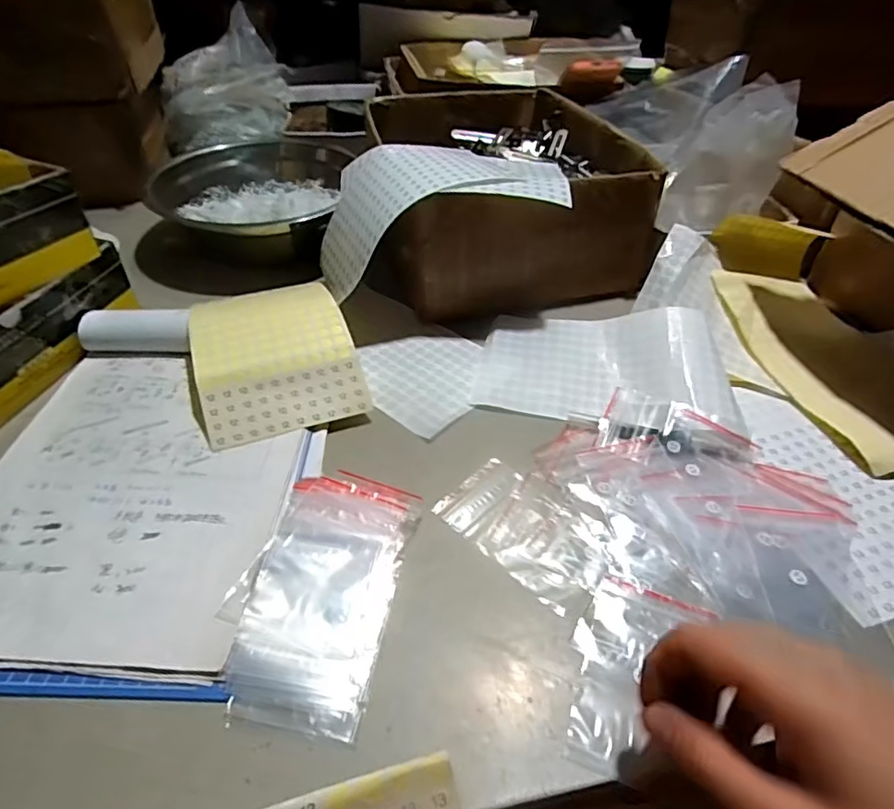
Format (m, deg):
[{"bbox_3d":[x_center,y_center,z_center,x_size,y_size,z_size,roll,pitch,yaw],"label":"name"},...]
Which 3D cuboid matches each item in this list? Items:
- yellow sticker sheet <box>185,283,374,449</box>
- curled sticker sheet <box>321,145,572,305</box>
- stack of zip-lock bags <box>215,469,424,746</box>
[{"bbox_3d":[-0.146,-0.043,0.472,0.126,0.033,0.154,-15,45,-17],"label":"yellow sticker sheet"},{"bbox_3d":[-0.010,-0.185,0.554,0.226,0.101,0.160,-7,44,-11],"label":"curled sticker sheet"},{"bbox_3d":[-0.076,0.106,0.340,0.091,0.005,0.154,9,43,8],"label":"stack of zip-lock bags"}]

